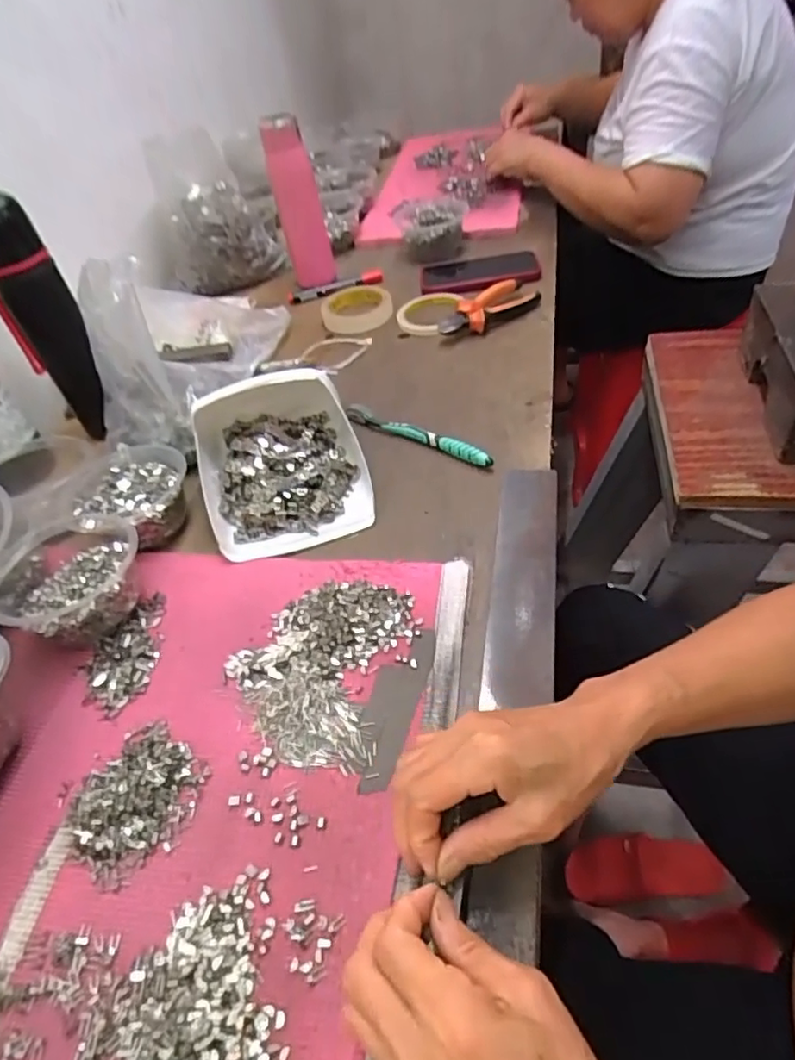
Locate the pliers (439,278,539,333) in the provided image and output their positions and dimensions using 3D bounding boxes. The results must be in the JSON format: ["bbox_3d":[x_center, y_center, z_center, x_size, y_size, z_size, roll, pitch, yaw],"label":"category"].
[{"bbox_3d":[0.112,-0.282,0.762,0.135,0.024,0.060,-28,47,-14],"label":"pliers"}]

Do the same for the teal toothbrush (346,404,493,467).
[{"bbox_3d":[0.018,-0.099,0.616,0.178,0.013,0.019,25,56,32],"label":"teal toothbrush"}]

